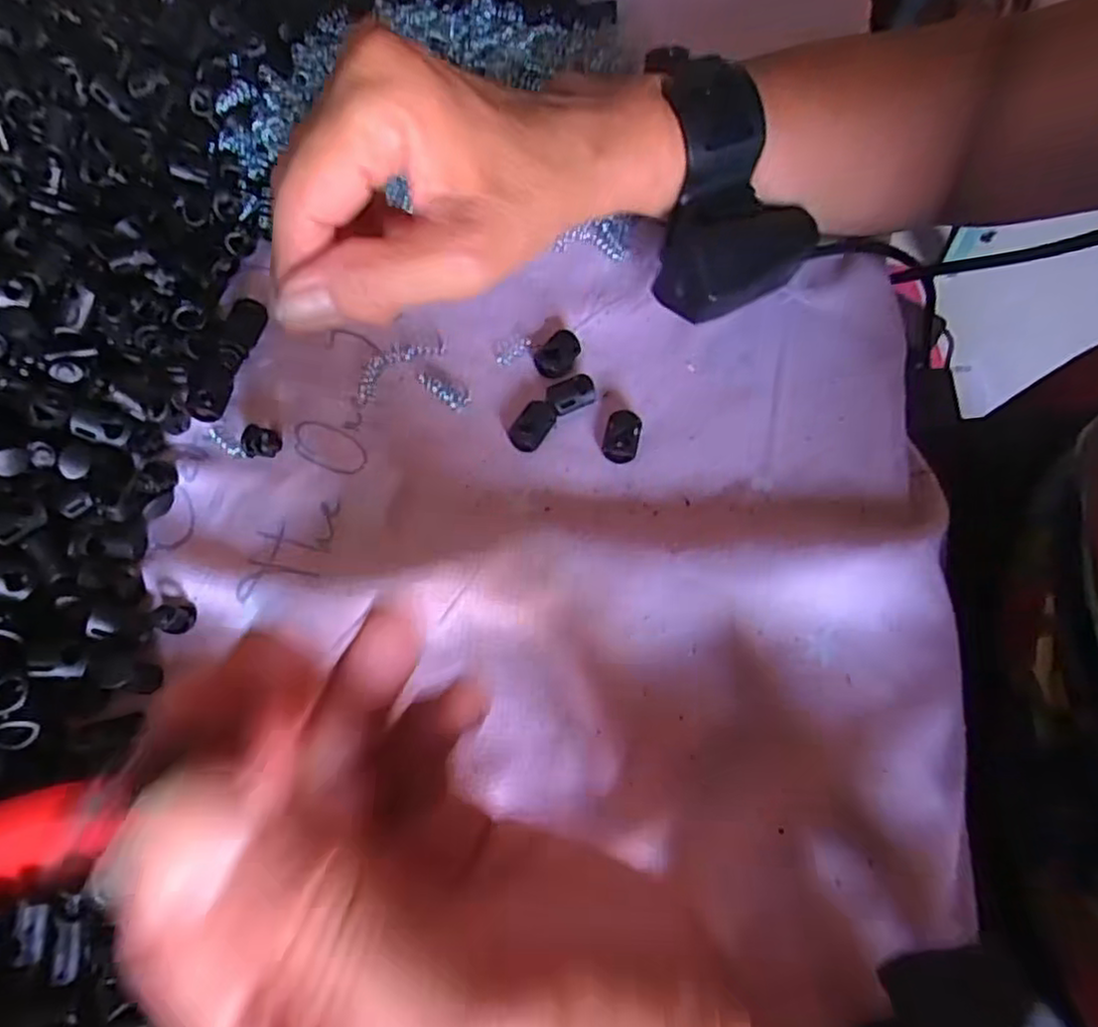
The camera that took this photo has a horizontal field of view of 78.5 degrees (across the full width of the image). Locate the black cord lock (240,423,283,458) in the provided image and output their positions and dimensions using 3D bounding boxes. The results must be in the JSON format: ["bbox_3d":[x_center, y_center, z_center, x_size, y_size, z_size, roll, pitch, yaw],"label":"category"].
[{"bbox_3d":[-0.116,-0.029,0.270,0.015,0.009,0.011,-1,70,-2],"label":"black cord lock"}]

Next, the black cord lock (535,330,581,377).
[{"bbox_3d":[0.004,-0.068,0.291,0.016,0.008,0.022,23,71,7],"label":"black cord lock"}]

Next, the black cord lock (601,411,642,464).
[{"bbox_3d":[0.030,-0.032,0.277,0.014,0.006,0.020,13,70,3],"label":"black cord lock"}]

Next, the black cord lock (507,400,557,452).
[{"bbox_3d":[-0.007,-0.036,0.280,0.014,0.008,0.021,29,72,9],"label":"black cord lock"}]

